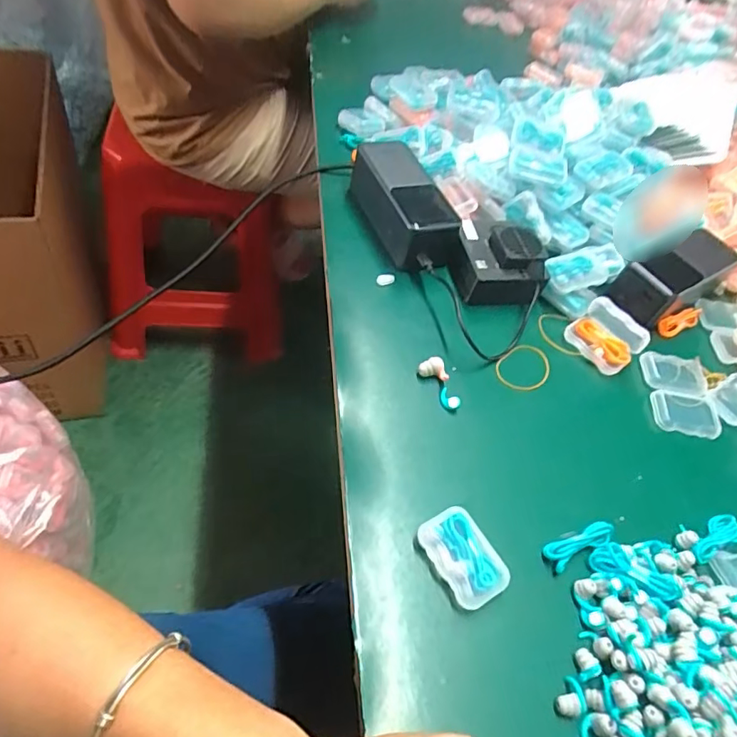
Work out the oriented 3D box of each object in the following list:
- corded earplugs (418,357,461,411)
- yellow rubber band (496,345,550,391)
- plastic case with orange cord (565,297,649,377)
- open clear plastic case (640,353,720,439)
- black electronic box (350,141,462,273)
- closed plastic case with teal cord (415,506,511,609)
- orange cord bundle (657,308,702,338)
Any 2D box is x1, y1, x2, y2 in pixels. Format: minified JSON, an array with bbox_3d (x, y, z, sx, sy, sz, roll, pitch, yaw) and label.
[{"bbox_3d":[0.055,0.010,0.393,0.016,0.014,0.042,-21,61,-27],"label":"corded earplugs"},{"bbox_3d":[0.126,0.000,0.427,0.052,0.004,0.037,-35,78,-26],"label":"yellow rubber band"},{"bbox_3d":[0.201,-0.030,0.442,0.038,0.047,0.054,-29,65,-30],"label":"plastic case with orange cord"},{"bbox_3d":[0.260,0.021,0.439,0.060,0.010,0.072,10,52,-7],"label":"open clear plastic case"},{"bbox_3d":[0.029,-0.151,0.476,0.059,0.055,0.131,-15,57,-15],"label":"black electronic box"},{"bbox_3d":[0.057,0.113,0.318,0.037,0.012,0.054,-23,62,-28],"label":"closed plastic case with teal cord"},{"bbox_3d":[0.291,-0.043,0.491,0.052,0.015,0.014,-17,59,-25],"label":"orange cord bundle"}]

